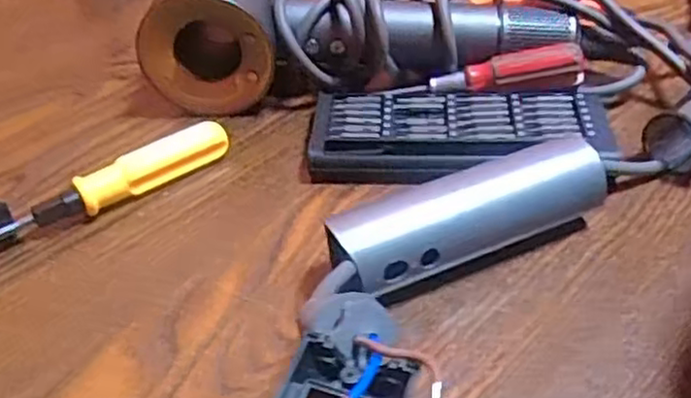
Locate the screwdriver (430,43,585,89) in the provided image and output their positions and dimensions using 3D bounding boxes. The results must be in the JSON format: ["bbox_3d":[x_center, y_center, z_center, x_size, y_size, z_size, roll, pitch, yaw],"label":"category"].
[{"bbox_3d":[0.091,-0.073,0.402,0.081,0.025,0.017,0,41,4],"label":"screwdriver"}]

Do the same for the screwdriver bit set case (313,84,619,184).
[{"bbox_3d":[0.061,-0.036,0.386,0.158,0.018,0.069,1,42,5],"label":"screwdriver bit set case"}]

